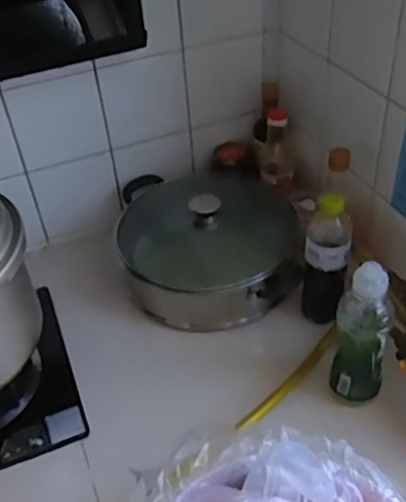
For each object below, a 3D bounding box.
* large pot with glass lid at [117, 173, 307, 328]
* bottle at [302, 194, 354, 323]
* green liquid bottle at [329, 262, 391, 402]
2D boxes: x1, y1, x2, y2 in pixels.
[{"bbox_3d":[0.008,-0.013,1.013,0.309,0.140,0.282,-2,43,1],"label":"large pot with glass lid"},{"bbox_3d":[0.186,0.010,0.883,0.064,0.210,0.082,9,44,13],"label":"bottle"},{"bbox_3d":[0.208,0.111,0.755,0.075,0.211,0.061,12,45,16],"label":"green liquid bottle"}]

